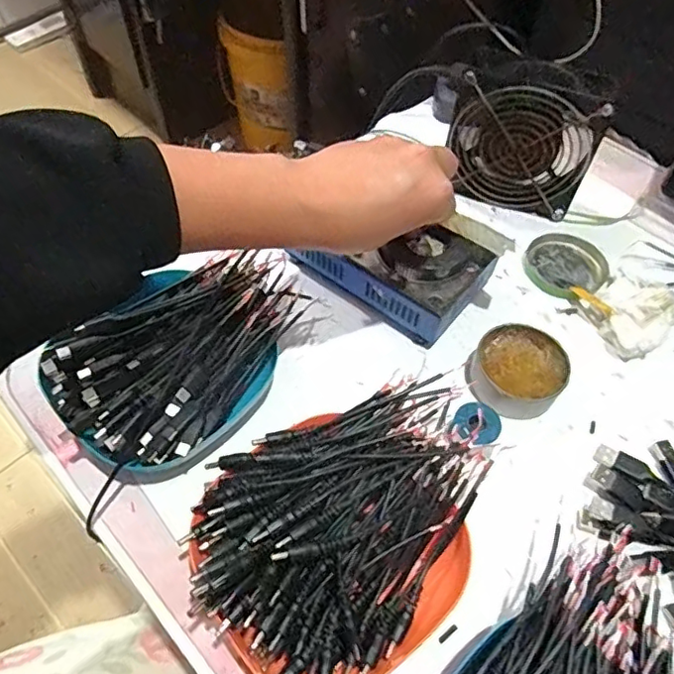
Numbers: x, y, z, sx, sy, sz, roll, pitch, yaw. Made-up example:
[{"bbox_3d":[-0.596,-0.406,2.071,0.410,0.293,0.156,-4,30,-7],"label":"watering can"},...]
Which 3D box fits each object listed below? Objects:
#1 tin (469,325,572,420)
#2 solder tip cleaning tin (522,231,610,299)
[{"bbox_3d":[0.129,0.026,0.408,0.062,0.026,0.068,0,56,-1],"label":"tin"},{"bbox_3d":[0.193,-0.063,0.485,0.064,0.008,0.066,0,56,-1],"label":"solder tip cleaning tin"}]

